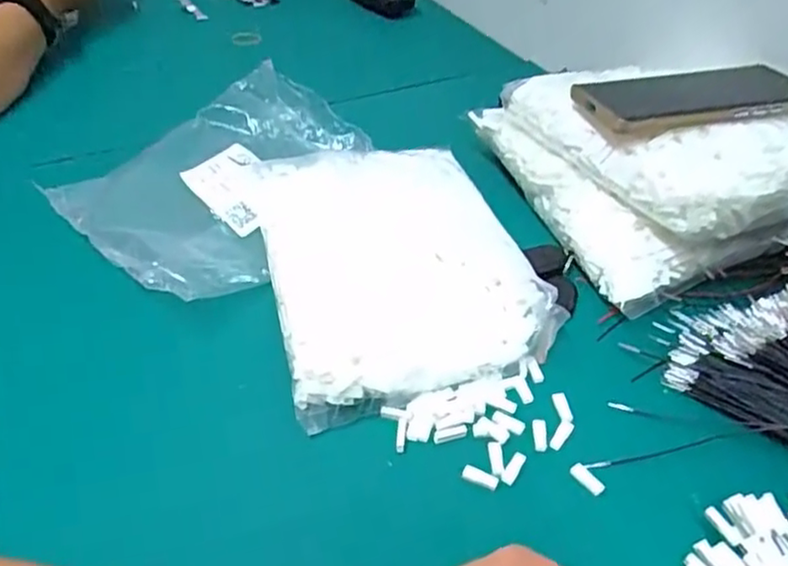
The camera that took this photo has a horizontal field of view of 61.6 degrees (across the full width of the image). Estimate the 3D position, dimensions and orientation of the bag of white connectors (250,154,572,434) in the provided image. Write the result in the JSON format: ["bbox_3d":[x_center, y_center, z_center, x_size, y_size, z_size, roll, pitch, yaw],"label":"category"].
[{"bbox_3d":[-0.006,-0.021,0.475,0.175,0.051,0.232,-12,44,-15],"label":"bag of white connectors"}]

